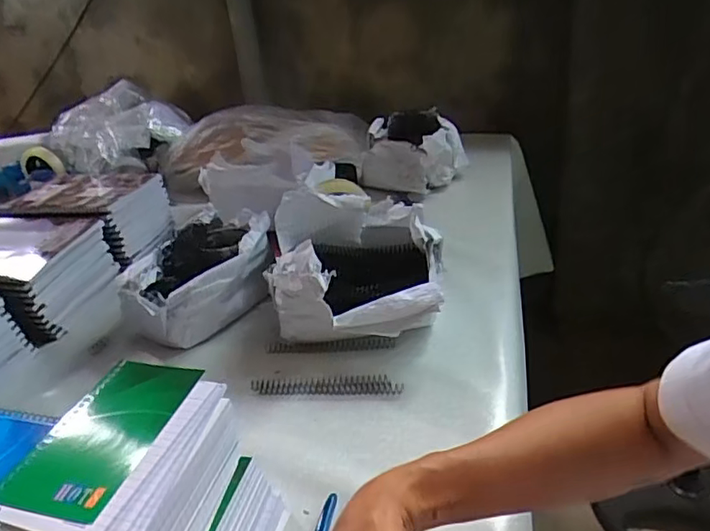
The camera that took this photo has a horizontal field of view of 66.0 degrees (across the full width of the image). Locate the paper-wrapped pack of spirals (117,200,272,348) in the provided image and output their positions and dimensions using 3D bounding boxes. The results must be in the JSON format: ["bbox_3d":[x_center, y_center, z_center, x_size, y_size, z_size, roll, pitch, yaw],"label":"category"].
[{"bbox_3d":[-0.192,0.018,0.707,0.131,0.112,0.195,10,33,27],"label":"paper-wrapped pack of spirals"}]

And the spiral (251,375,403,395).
[{"bbox_3d":[-0.031,0.127,0.585,0.160,0.009,0.021,-2,29,9],"label":"spiral"}]

